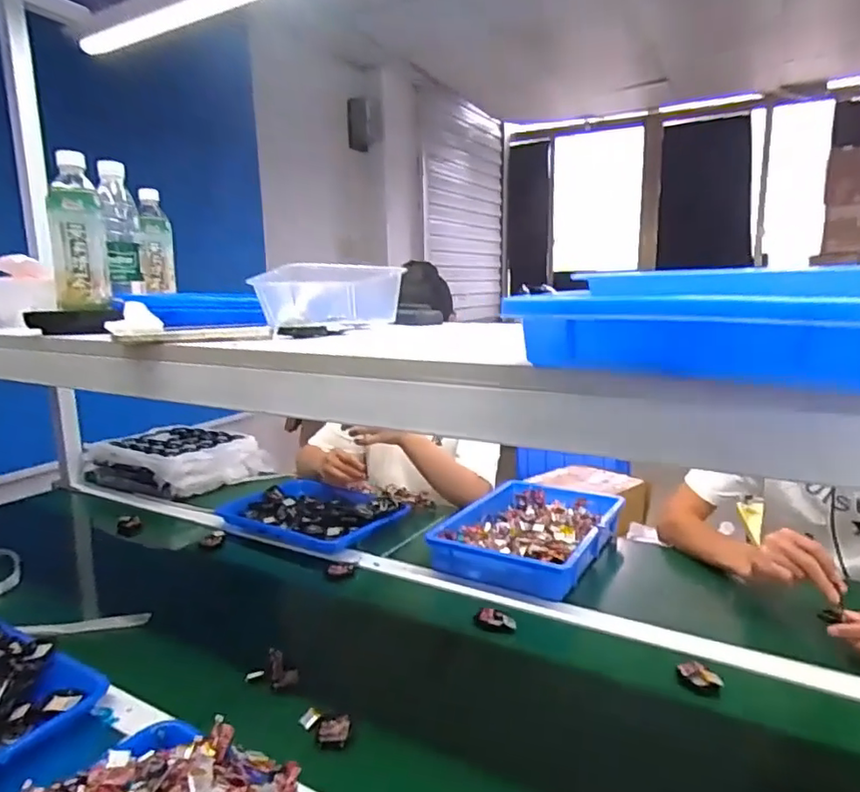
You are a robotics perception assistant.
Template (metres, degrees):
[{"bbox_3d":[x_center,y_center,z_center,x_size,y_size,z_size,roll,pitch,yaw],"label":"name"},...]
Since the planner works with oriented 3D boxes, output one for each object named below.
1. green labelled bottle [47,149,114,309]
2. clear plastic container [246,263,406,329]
[{"bbox_3d":[-0.450,-0.206,0.765,0.064,0.181,0.068,-7,12,-26],"label":"green labelled bottle"},{"bbox_3d":[-0.114,-0.118,0.704,0.170,0.066,0.089,-12,15,-44],"label":"clear plastic container"}]

